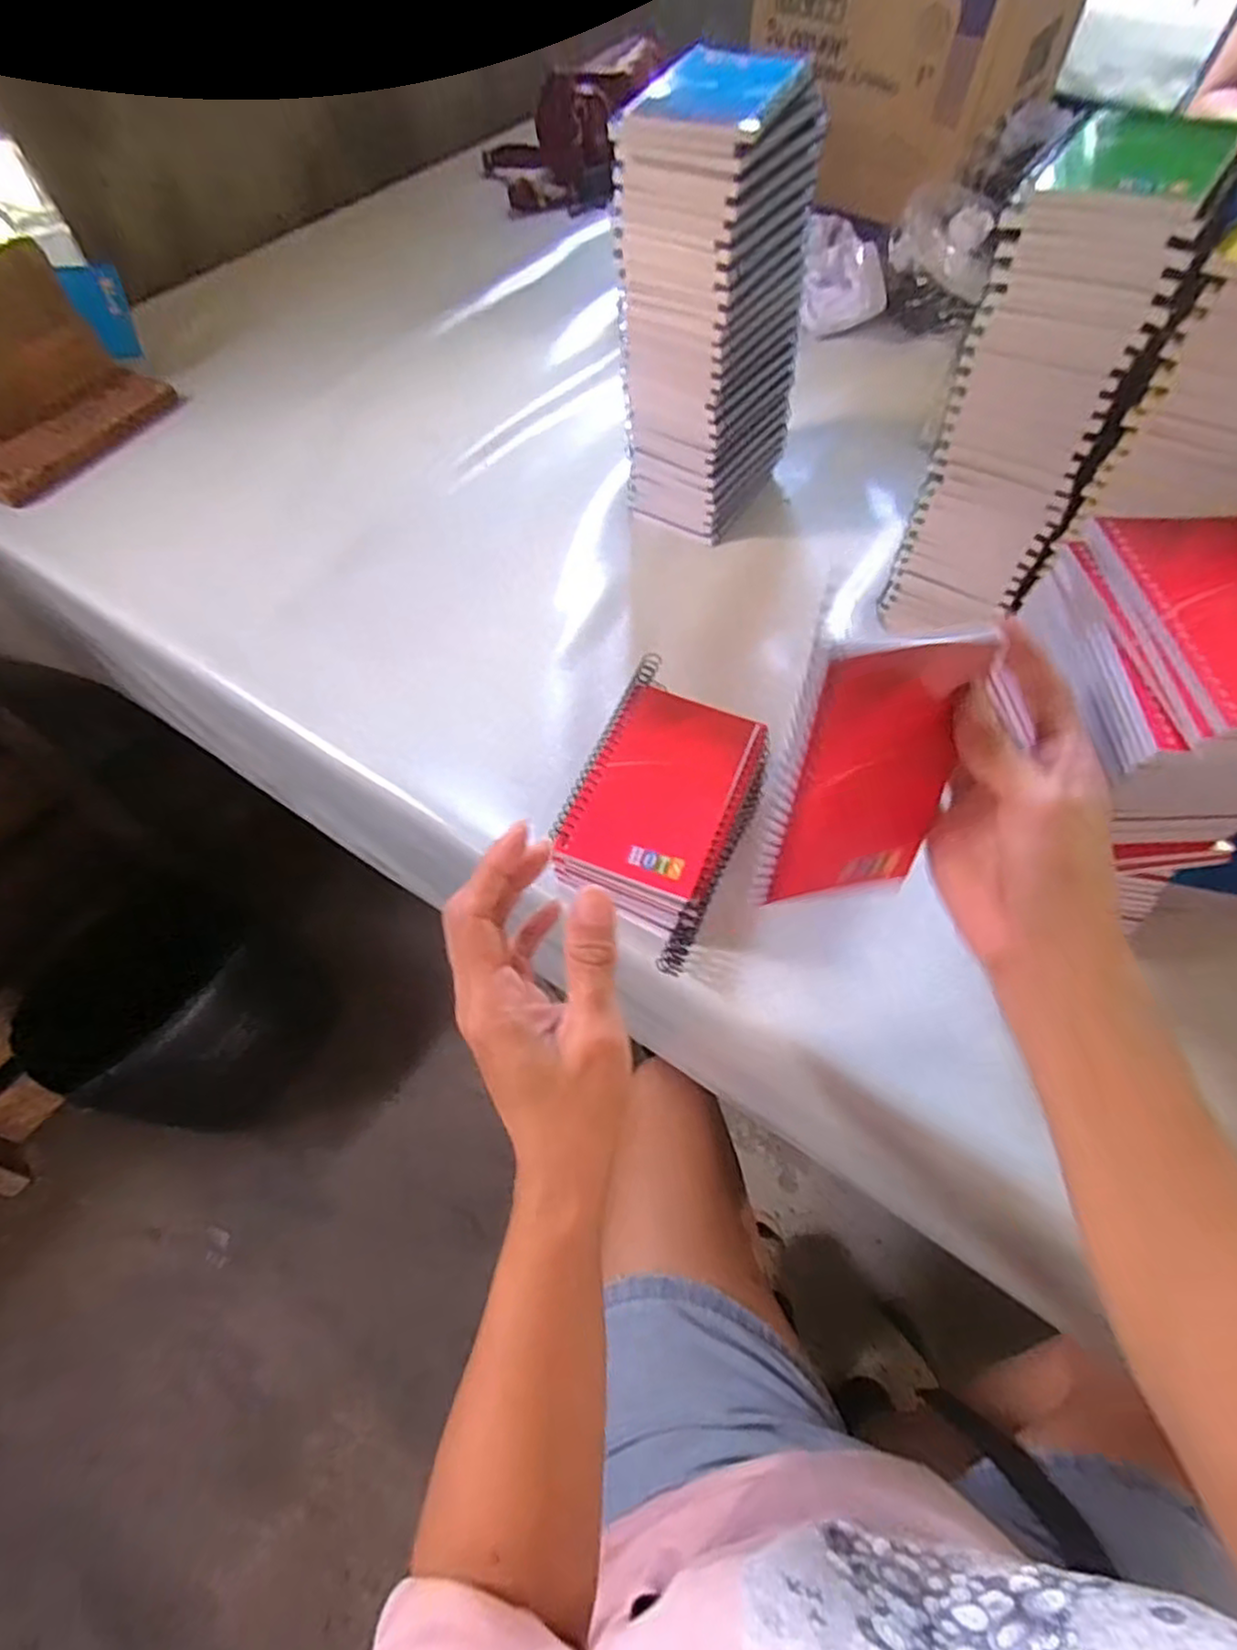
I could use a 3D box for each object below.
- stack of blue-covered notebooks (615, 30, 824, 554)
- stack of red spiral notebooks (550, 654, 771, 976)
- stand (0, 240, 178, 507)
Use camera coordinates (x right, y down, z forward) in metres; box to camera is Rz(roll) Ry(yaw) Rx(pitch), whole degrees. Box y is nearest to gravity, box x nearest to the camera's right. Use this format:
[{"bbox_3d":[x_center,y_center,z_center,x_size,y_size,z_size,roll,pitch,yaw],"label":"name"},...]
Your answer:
[{"bbox_3d":[0.073,-0.375,0.536,0.101,0.260,0.123,28,64,17],"label":"stack of blue-covered notebooks"},{"bbox_3d":[0.029,-0.006,0.442,0.099,0.080,0.169,22,62,13],"label":"stack of red spiral notebooks"},{"bbox_3d":[-0.561,-0.418,0.661,0.127,0.118,0.217,28,64,17],"label":"stand"}]

